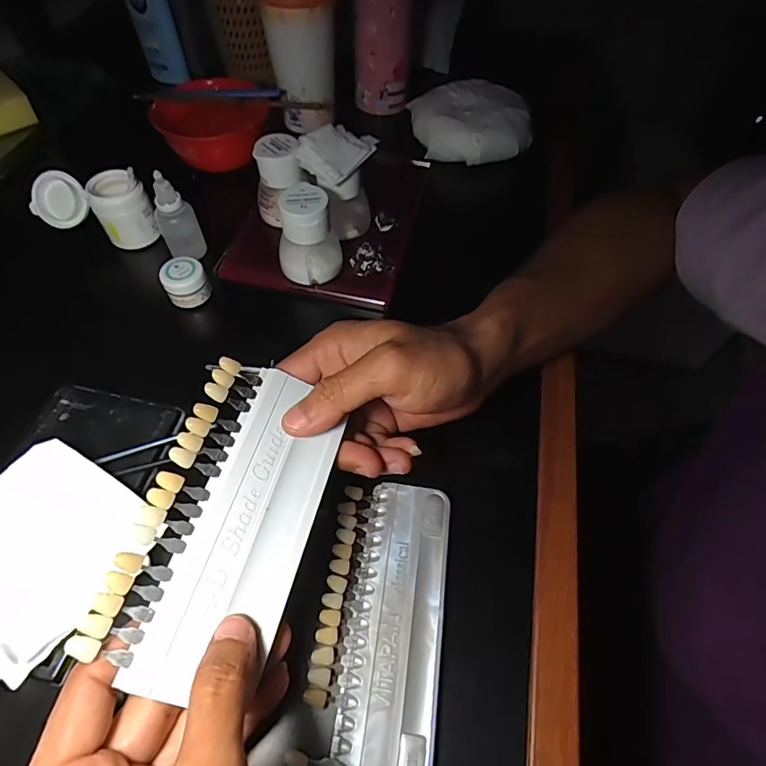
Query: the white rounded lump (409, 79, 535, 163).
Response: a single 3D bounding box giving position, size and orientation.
[{"bbox_3d":[0.094,-0.278,0.502,0.120,0.043,0.102,-4,58,-6],"label":"white rounded lump"}]

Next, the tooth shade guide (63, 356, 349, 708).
[{"bbox_3d":[-0.069,0.059,0.219,0.074,0.005,0.143,23,60,-11],"label":"tooth shade guide"}]

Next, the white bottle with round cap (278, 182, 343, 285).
[{"bbox_3d":[-0.057,-0.112,0.364,0.048,0.068,0.040,-2,58,-4],"label":"white bottle with round cap"}]

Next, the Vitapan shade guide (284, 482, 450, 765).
[{"bbox_3d":[-0.001,0.125,0.250,0.065,0.011,0.146,9,57,3],"label":"Vitapan shade guide"}]

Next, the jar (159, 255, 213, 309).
[{"bbox_3d":[-0.156,-0.080,0.369,0.031,0.023,0.031,1,57,-2],"label":"jar"}]

